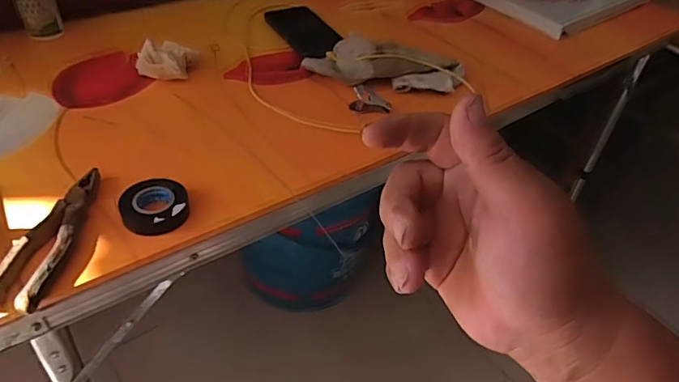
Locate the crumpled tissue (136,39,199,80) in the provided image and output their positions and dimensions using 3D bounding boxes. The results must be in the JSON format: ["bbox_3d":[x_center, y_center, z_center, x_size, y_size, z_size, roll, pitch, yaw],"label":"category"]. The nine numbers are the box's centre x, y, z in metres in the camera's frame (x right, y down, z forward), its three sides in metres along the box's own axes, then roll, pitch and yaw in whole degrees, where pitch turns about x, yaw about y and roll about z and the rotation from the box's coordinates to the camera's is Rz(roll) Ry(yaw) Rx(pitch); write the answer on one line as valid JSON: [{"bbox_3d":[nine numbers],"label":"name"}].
[{"bbox_3d":[-0.230,-0.180,0.675,0.062,0.043,0.070,24,45,19],"label":"crumpled tissue"}]

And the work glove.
[{"bbox_3d":[0.064,-0.182,0.706,0.224,0.032,0.093,6,42,0],"label":"work glove"}]

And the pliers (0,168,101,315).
[{"bbox_3d":[-0.257,0.038,0.447,0.044,0.019,0.161,6,42,0],"label":"pliers"}]

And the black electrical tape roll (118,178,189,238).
[{"bbox_3d":[-0.176,0.018,0.480,0.060,0.022,0.063,3,42,-3],"label":"black electrical tape roll"}]

